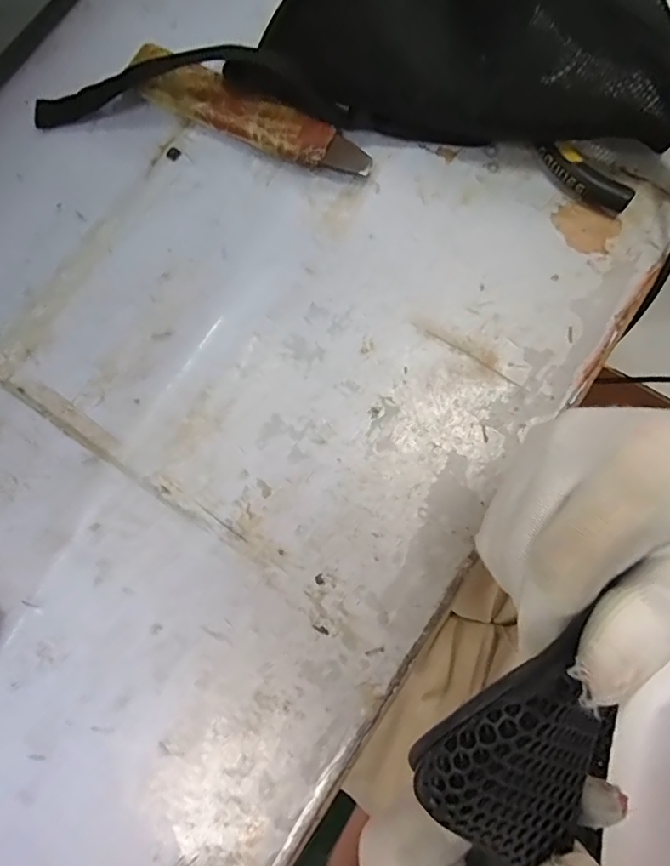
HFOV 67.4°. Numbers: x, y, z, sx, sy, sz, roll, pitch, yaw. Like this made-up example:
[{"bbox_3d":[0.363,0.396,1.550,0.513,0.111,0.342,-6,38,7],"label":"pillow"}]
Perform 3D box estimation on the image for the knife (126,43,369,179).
[{"bbox_3d":[-0.059,-0.220,0.352,0.178,0.020,0.035,25,81,5],"label":"knife"}]

